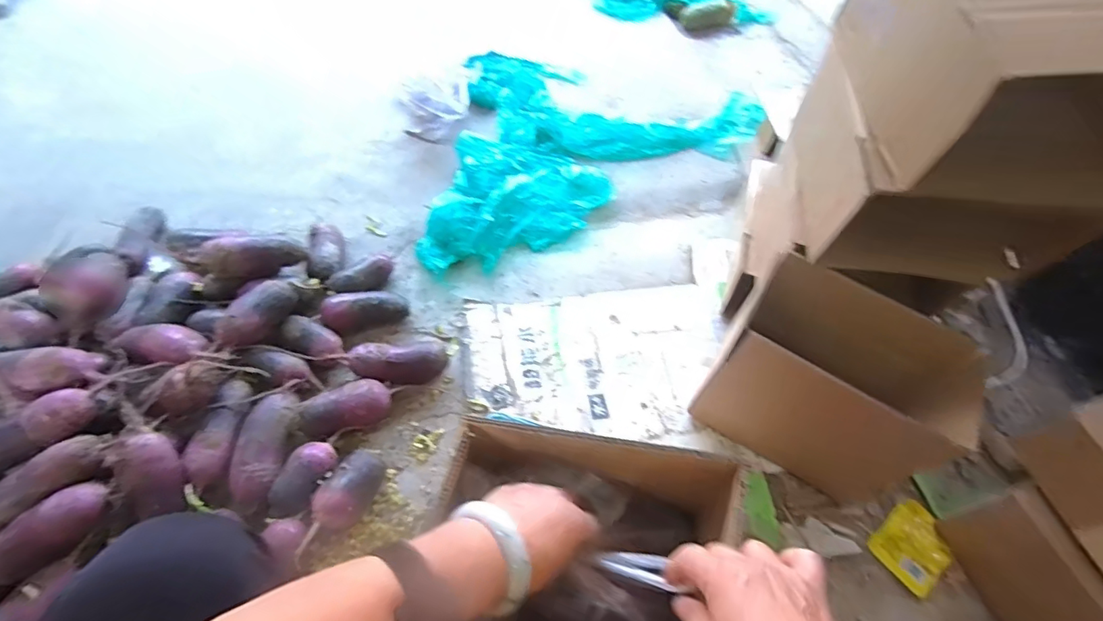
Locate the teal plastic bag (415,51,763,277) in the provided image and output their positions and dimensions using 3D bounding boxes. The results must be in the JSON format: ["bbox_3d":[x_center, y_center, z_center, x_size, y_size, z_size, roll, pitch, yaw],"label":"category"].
[{"bbox_3d":[0.025,-0.423,1.145,0.872,0.067,0.535,-29,63,-21],"label":"teal plastic bag"}]

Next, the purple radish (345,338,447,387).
[{"bbox_3d":[-0.230,0.084,0.798,0.146,0.056,0.065,-9,58,-10],"label":"purple radish"}]

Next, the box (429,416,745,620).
[{"bbox_3d":[0.024,0.195,0.430,0.223,0.114,0.149,10,57,2],"label":"box"}]

